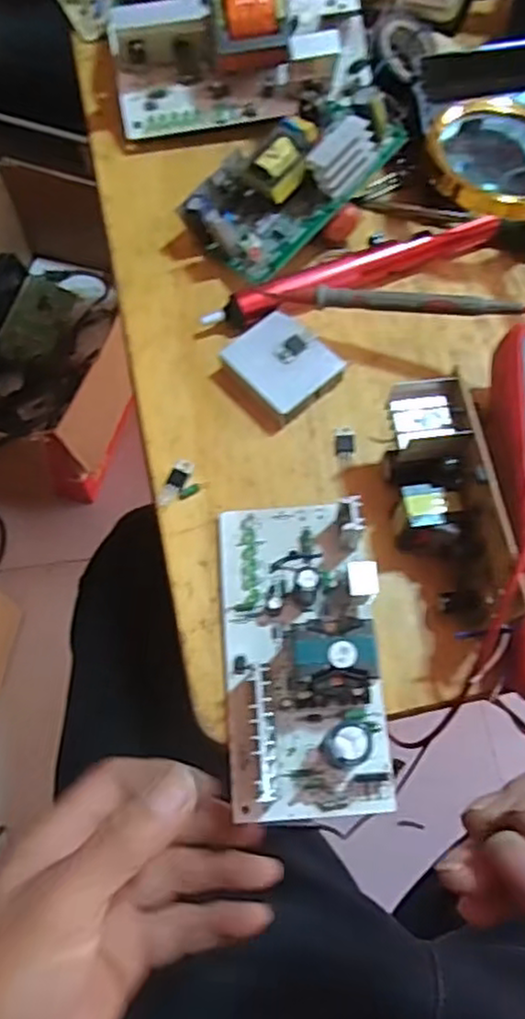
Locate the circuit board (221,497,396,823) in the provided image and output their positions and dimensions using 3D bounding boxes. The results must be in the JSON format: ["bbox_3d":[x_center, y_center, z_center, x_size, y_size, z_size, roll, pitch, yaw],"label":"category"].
[{"bbox_3d":[0.018,0.061,0.313,0.070,0.041,0.144,-3,68,-1],"label":"circuit board"}]

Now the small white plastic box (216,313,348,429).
[{"bbox_3d":[0.010,-0.079,0.384,0.048,0.017,0.054,-40,73,-14],"label":"small white plastic box"}]

